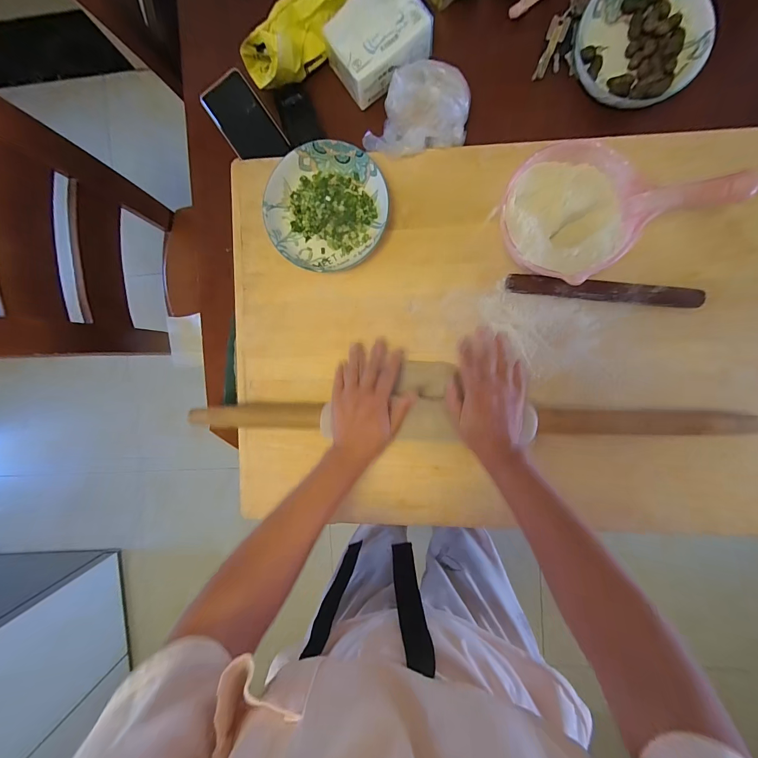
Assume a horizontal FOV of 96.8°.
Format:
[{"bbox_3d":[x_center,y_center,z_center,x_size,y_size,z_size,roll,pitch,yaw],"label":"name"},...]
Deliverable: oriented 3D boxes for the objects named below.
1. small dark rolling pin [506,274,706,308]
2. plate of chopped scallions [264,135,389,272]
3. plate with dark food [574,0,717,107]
[{"bbox_3d":[0.304,-0.121,0.463,0.249,0.026,0.025,6,93,4],"label":"small dark rolling pin"},{"bbox_3d":[-0.076,-0.247,0.485,0.169,0.036,0.165,0,92,4],"label":"plate of chopped scallions"},{"bbox_3d":[0.367,-0.481,0.478,0.161,0.031,0.179,-33,90,5],"label":"plate with dark food"}]

